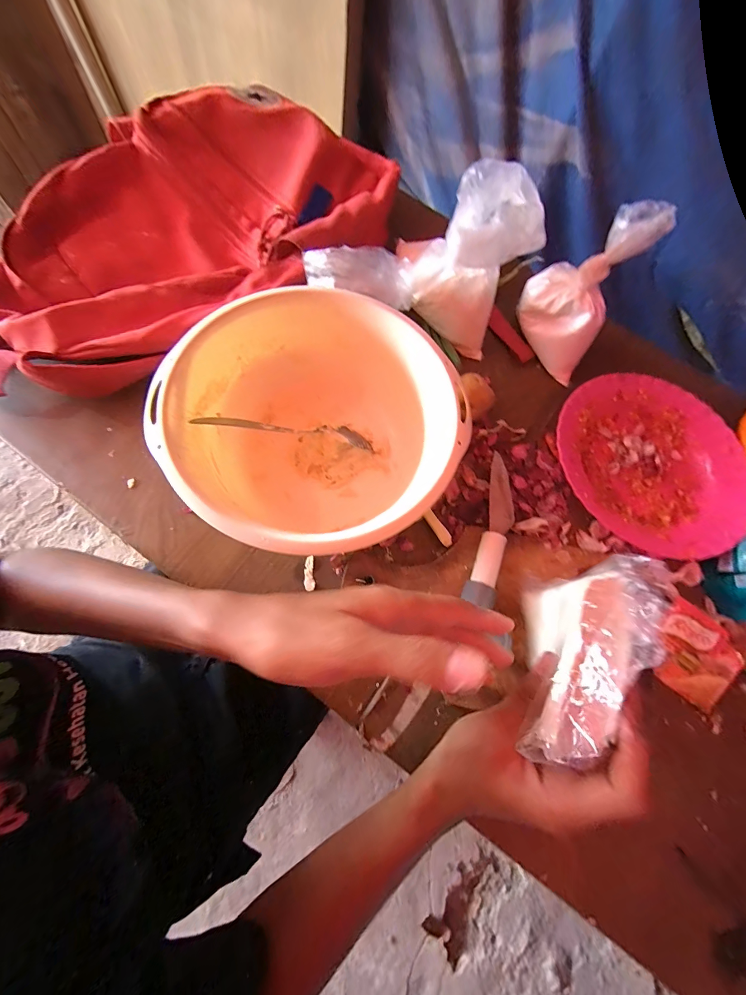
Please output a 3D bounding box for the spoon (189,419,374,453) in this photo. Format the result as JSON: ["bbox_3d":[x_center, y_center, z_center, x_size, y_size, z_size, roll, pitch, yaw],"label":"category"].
[{"bbox_3d":[-0.075,-0.062,0.334,0.171,0.020,0.019,3,72,-25],"label":"spoon"}]

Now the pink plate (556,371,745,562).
[{"bbox_3d":[0.310,-0.041,0.391,0.212,0.033,0.211,2,71,-7],"label":"pink plate"}]

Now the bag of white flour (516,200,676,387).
[{"bbox_3d":[0.222,-0.226,0.385,0.102,0.140,0.087,29,72,5],"label":"bag of white flour"}]

